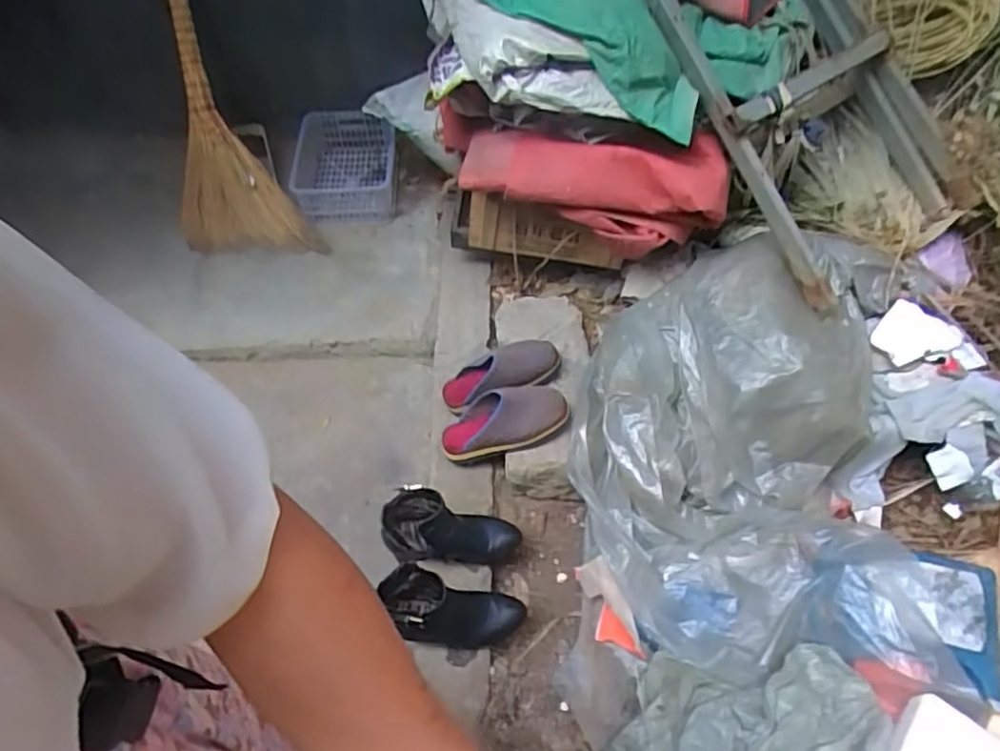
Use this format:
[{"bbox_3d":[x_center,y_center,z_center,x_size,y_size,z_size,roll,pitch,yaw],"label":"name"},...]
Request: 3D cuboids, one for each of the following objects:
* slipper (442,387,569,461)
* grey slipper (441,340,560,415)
[{"bbox_3d":[0.002,0.083,1.248,0.240,0.075,0.111,-20,55,10],"label":"slipper"},{"bbox_3d":[0.000,0.001,1.338,0.240,0.083,0.118,-22,54,12],"label":"grey slipper"}]

